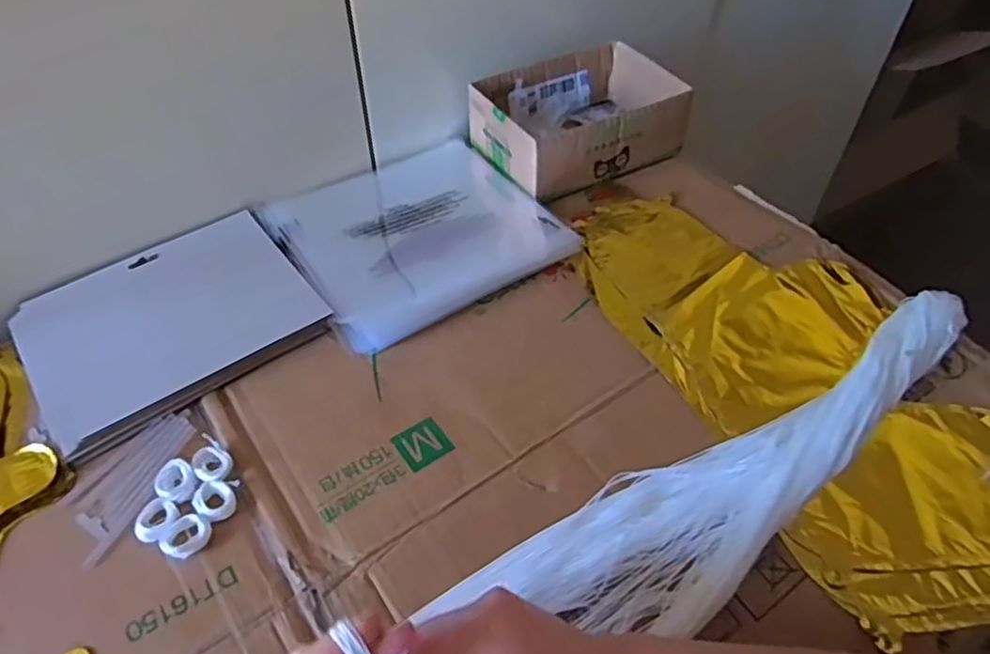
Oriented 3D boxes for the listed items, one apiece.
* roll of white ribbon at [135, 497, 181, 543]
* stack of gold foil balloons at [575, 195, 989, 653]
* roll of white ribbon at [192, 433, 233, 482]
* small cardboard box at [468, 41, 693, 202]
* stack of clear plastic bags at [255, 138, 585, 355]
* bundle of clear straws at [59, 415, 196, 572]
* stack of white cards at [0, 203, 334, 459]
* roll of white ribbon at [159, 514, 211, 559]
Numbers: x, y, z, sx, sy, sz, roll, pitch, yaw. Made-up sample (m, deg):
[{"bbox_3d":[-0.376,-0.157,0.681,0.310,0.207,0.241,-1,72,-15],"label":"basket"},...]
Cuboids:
[{"bbox_3d":[-0.211,0.120,0.426,0.026,0.008,0.027,0,49,0],"label":"roll of white ribbon"},{"bbox_3d":[0.235,0.024,0.522,0.214,0.039,0.409,-22,52,-18],"label":"stack of gold foil balloons"},{"bbox_3d":[-0.190,0.086,0.453,0.023,0.007,0.041,-31,55,-24],"label":"roll of white ribbon"},{"bbox_3d":[0.082,-0.204,0.668,0.183,0.066,0.138,-23,52,-19],"label":"small cardboard box"},{"bbox_3d":[-0.072,-0.092,0.608,0.219,0.017,0.210,-26,54,-21],"label":"stack of clear plastic bags"},{"bbox_3d":[-0.237,0.100,0.448,0.051,0.006,0.097,26,54,21],"label":"bundle of clear straws"},{"bbox_3d":[-0.253,-0.007,0.535,0.205,0.011,0.167,-30,55,-24],"label":"stack of white cards"},{"bbox_3d":[-0.188,0.128,0.417,0.022,0.010,0.028,32,56,25],"label":"roll of white ribbon"}]

